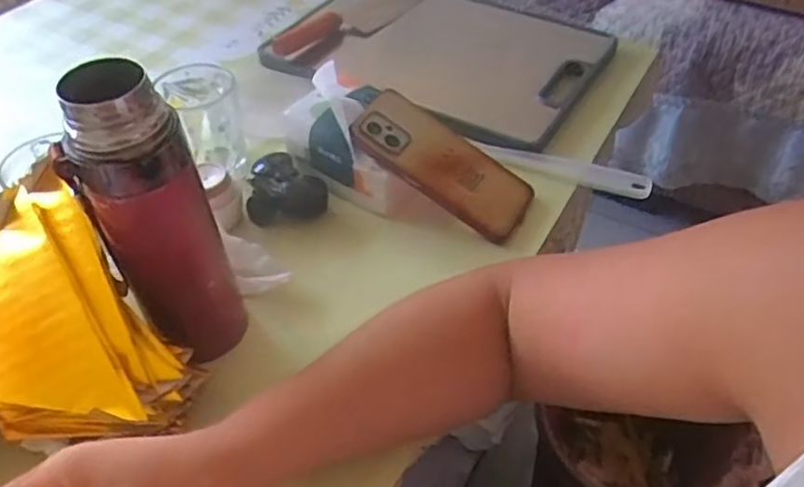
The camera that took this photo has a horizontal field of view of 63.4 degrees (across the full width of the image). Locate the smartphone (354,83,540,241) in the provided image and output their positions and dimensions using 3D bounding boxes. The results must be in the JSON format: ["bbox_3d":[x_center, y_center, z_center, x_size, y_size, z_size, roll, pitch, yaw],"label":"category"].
[{"bbox_3d":[0.038,-0.074,0.570,0.163,0.013,0.085,35,54,1],"label":"smartphone"}]

